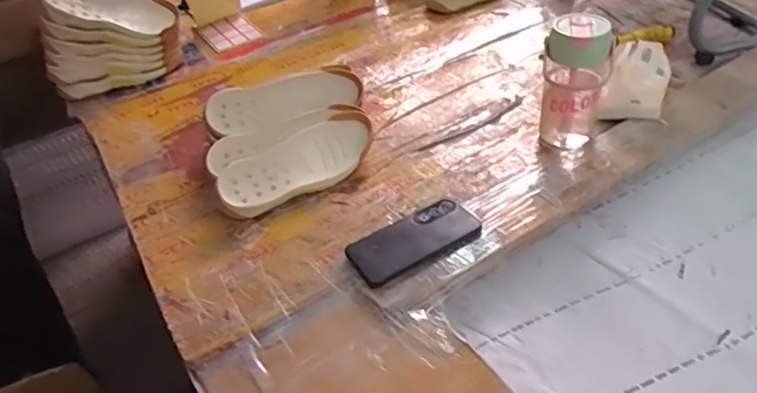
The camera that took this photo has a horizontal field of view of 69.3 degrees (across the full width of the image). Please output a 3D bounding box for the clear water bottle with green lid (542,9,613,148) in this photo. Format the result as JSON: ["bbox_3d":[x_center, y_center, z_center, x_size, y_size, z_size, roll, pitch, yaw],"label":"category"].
[{"bbox_3d":[0.281,-0.154,0.793,0.090,0.198,0.070,9,43,17],"label":"clear water bottle with green lid"}]

